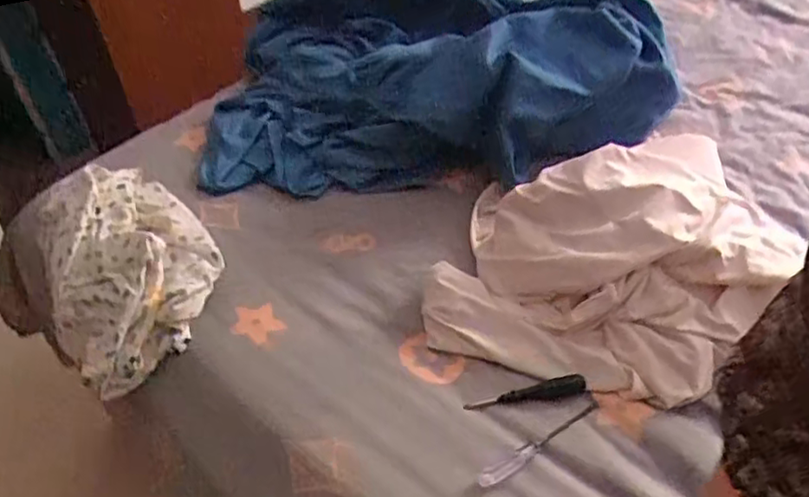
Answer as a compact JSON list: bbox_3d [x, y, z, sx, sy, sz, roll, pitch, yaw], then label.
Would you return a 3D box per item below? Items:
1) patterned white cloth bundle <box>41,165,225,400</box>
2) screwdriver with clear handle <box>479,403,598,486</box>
[{"bbox_3d":[-0.273,0.006,0.638,0.156,0.068,0.250,-23,49,-18],"label":"patterned white cloth bundle"},{"bbox_3d":[0.110,0.153,0.517,0.121,0.008,0.013,-26,50,-20],"label":"screwdriver with clear handle"}]

